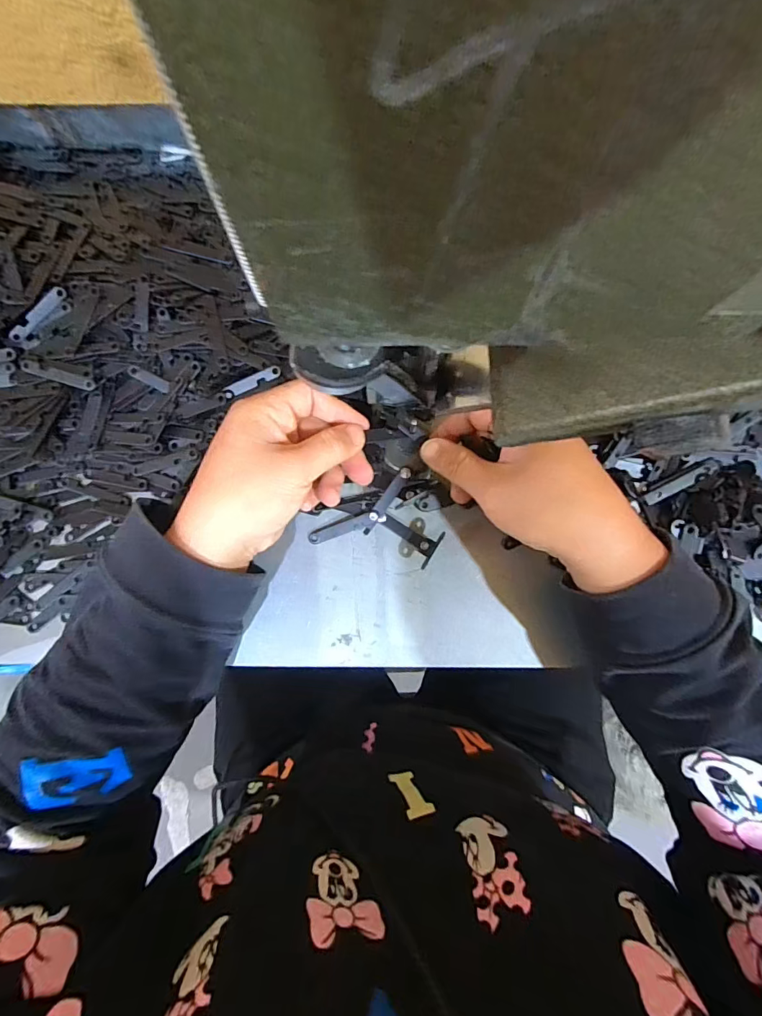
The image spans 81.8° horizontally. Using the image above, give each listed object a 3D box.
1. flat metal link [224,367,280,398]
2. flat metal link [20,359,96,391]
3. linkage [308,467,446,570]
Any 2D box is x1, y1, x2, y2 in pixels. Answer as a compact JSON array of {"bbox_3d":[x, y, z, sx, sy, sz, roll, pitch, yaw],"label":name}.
[{"bbox_3d":[-0.090,-0.088,0.308,0.041,0.004,0.008,-21,96,6],"label":"flat metal link"},{"bbox_3d":[-0.227,-0.093,0.309,0.052,0.004,0.009,17,83,2],"label":"flat metal link"},{"bbox_3d":[0.001,0.022,0.308,0.082,0.010,0.063,-35,84,-4],"label":"linkage"}]

